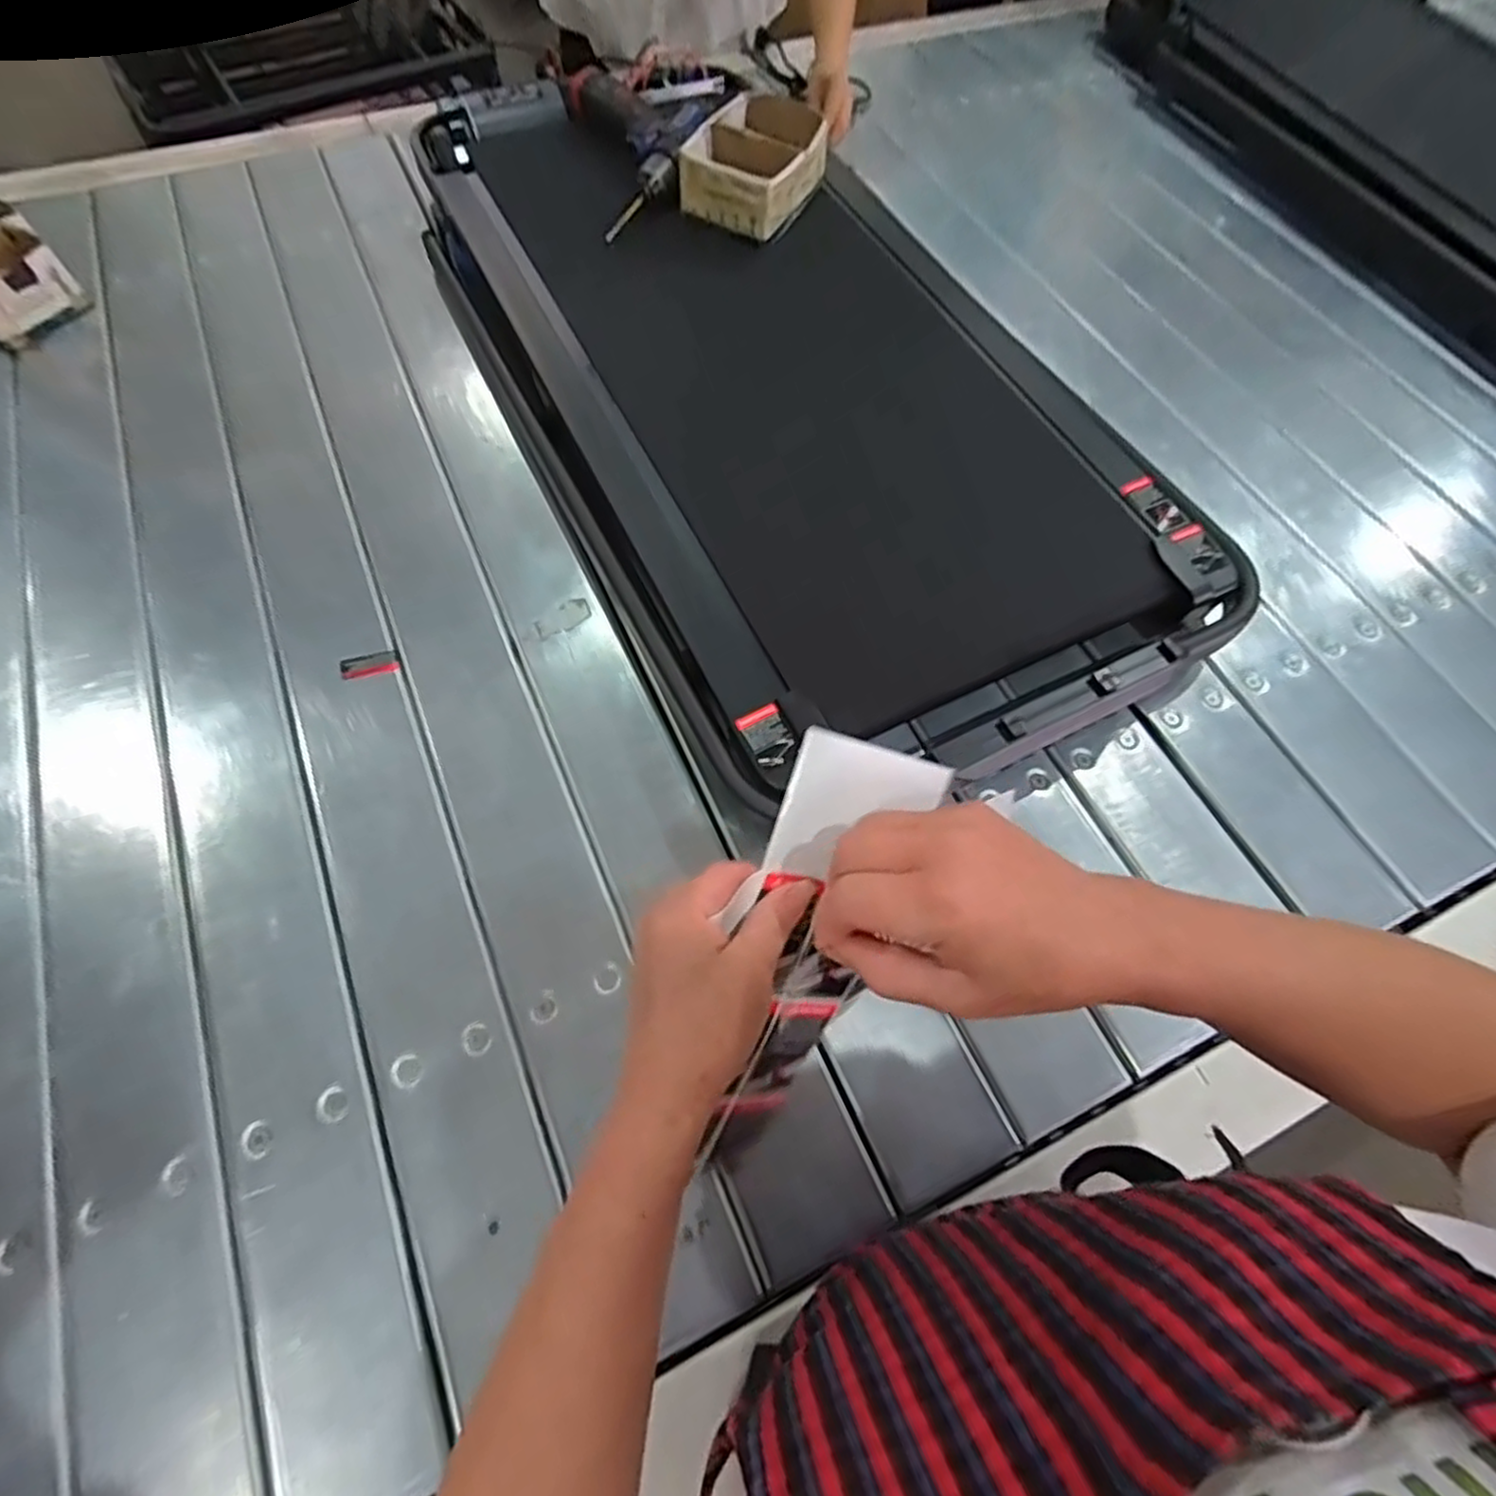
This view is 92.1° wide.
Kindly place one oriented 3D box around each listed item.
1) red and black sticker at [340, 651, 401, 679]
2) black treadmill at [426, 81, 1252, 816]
[{"bbox_3d":[-0.348,-0.076,0.663,0.050,0.004,0.025,-14,64,-10],"label":"red and black sticker"},{"bbox_3d":[0.013,-0.427,0.808,0.541,0.098,1.058,-23,66,-14],"label":"black treadmill"}]

